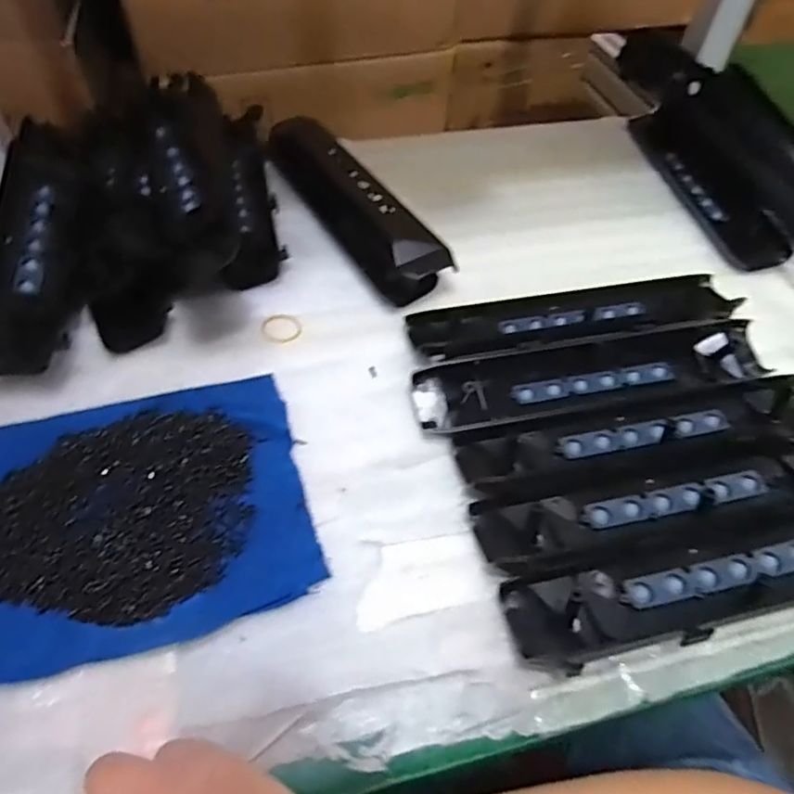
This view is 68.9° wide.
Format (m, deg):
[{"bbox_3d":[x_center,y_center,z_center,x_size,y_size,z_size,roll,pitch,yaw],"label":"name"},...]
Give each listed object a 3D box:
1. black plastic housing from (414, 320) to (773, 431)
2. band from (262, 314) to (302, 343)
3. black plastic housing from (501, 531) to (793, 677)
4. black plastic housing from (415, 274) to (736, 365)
[{"bbox_3d":[0.150,-0.019,0.429,0.277,0.023,0.050,-10,53,-11],"label":"black plastic housing"},{"bbox_3d":[-0.090,-0.056,0.455,0.031,0.004,0.035,-10,53,-11],"label":"band"},{"bbox_3d":[0.197,0.107,0.340,0.270,0.019,0.050,-9,53,-10],"label":"black plastic housing"},{"bbox_3d":[0.146,-0.067,0.463,0.269,0.024,0.071,-10,53,-11],"label":"black plastic housing"}]

